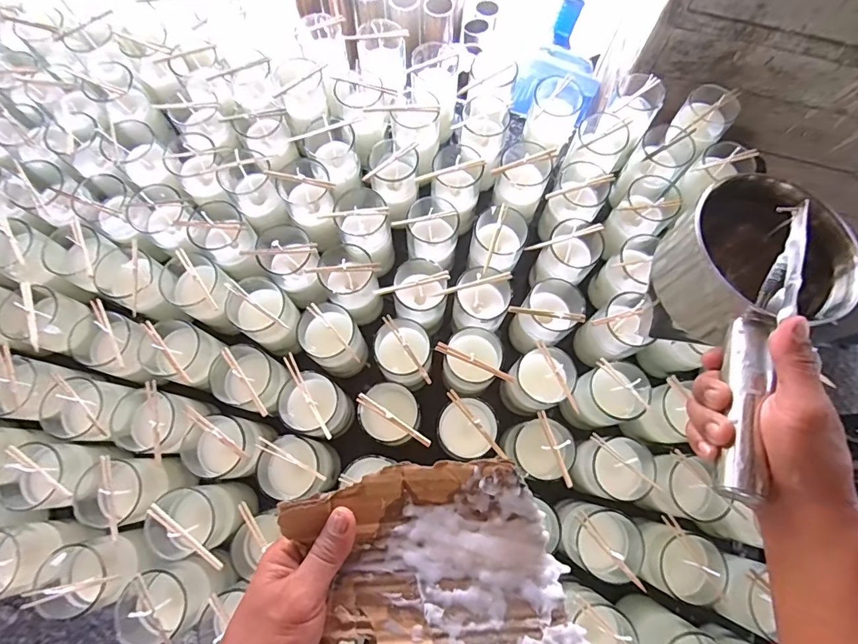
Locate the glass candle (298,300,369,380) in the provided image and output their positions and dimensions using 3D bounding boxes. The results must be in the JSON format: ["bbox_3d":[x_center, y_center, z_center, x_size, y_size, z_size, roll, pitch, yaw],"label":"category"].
[{"bbox_3d":[-0.119,0.026,0.570,0.066,0.114,0.071,0,74,0],"label":"glass candle"}]

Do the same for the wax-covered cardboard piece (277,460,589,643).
[{"bbox_3d":[-0.002,0.160,0.289,0.175,0.033,0.125,-4,74,-1],"label":"wax-covered cardboard piece"}]

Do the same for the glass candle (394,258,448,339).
[{"bbox_3d":[-0.010,-0.027,0.581,0.062,0.109,0.070,10,74,2],"label":"glass candle"}]

